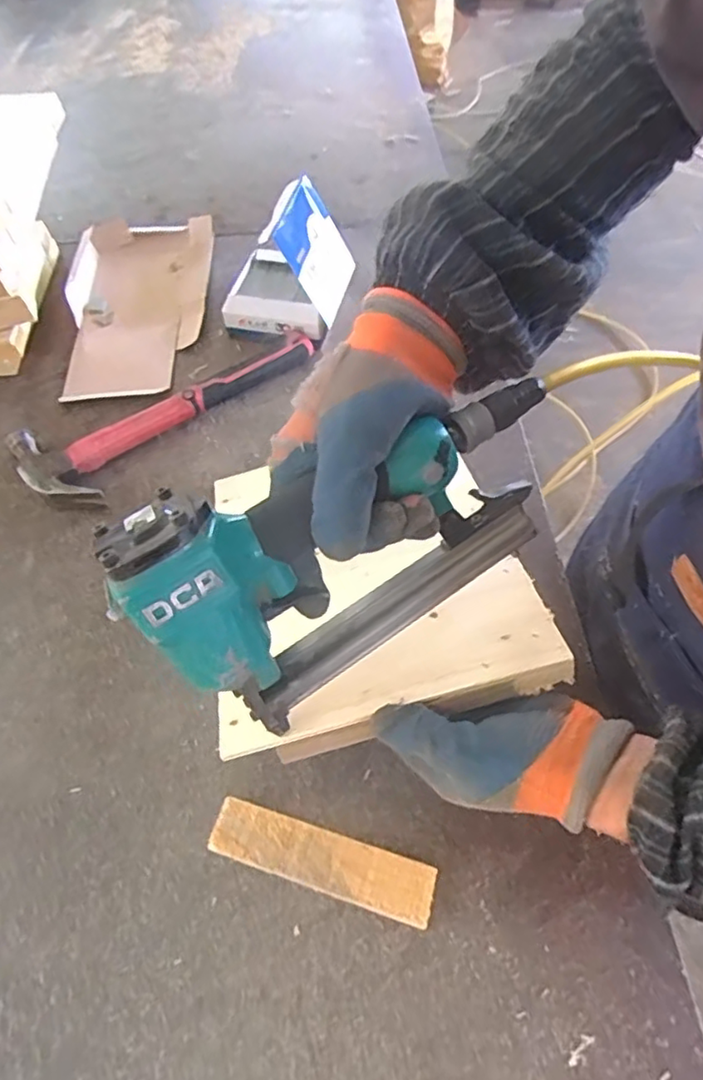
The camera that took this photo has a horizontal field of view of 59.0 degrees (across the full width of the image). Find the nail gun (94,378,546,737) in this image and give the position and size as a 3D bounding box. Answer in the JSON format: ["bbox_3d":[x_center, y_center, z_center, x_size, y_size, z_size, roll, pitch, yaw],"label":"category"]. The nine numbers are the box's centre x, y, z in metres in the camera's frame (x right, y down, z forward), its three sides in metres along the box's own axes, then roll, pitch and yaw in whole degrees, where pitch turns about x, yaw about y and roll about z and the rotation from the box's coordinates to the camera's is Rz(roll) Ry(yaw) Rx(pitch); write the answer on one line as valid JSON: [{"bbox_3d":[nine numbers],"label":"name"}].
[{"bbox_3d":[0.003,0.009,0.374,0.263,0.156,0.058,-28,36,-20],"label":"nail gun"}]

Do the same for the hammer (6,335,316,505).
[{"bbox_3d":[-0.196,-0.149,0.661,0.117,0.030,0.317,40,67,23],"label":"hammer"}]

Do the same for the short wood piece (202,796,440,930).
[{"bbox_3d":[-0.020,0.221,0.428,0.153,0.021,0.037,14,60,10],"label":"short wood piece"}]

